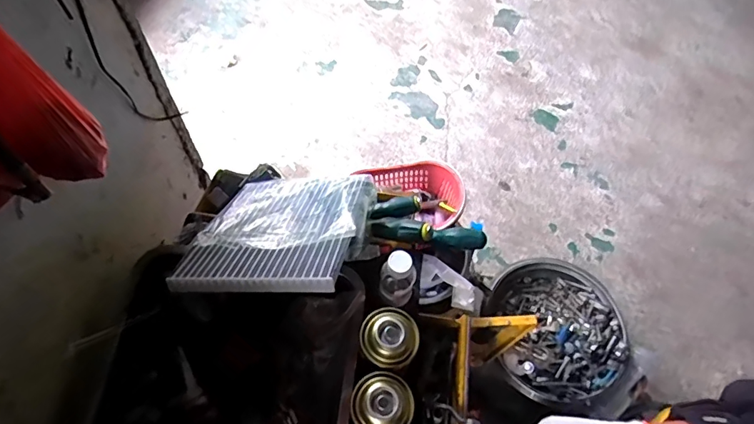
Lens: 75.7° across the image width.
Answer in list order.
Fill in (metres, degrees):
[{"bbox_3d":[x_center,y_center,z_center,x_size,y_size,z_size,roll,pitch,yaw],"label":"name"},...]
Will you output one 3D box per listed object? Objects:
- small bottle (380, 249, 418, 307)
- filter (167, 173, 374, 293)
[{"bbox_3d":[0.025,0.082,0.604,0.041,0.089,0.036,17,62,6],"label":"small bottle"},{"bbox_3d":[-0.117,0.014,0.620,0.205,0.018,0.242,-2,32,13],"label":"filter"}]

